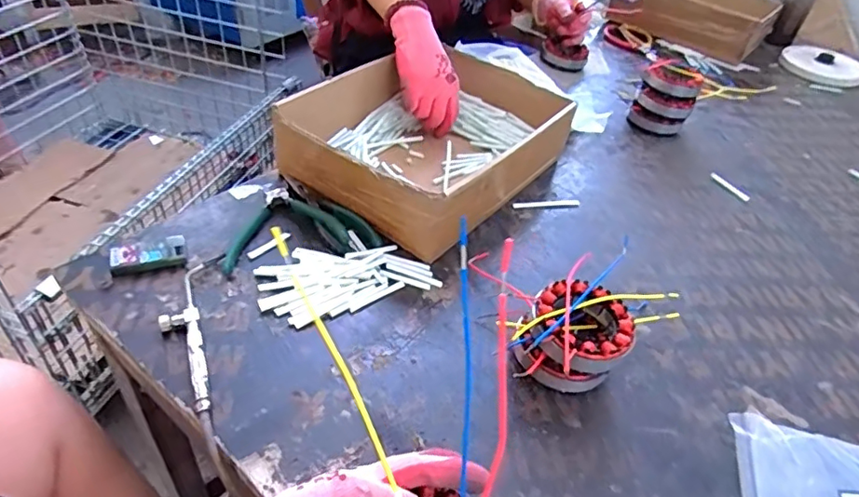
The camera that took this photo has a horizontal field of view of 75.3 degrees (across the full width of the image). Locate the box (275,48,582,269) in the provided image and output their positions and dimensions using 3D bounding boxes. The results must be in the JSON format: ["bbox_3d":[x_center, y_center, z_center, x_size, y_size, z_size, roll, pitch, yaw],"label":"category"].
[{"bbox_3d":[0.007,-0.140,0.697,0.241,0.096,0.327,31,47,24],"label":"box"}]

